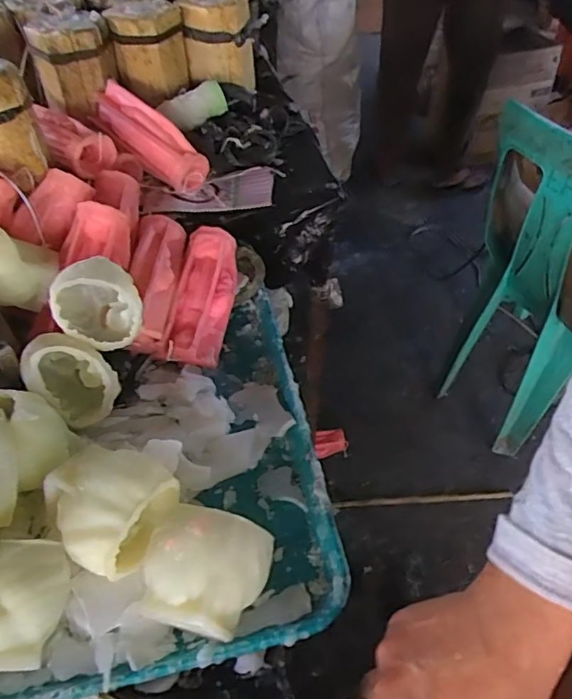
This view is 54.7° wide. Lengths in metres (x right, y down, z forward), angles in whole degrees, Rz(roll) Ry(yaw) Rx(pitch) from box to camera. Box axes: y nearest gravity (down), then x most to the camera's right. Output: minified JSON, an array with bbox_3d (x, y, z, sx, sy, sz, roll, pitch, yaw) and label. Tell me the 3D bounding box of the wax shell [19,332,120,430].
[{"bbox_3d":[-0.189,0.024,0.481,0.061,0.084,0.078,-33,56,-27],"label":"wax shell"}]

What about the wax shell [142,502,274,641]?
[{"bbox_3d":[-0.057,0.149,0.377,0.086,0.048,0.073,9,48,7],"label":"wax shell"}]

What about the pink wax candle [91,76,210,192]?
[{"bbox_3d":[-0.165,-0.253,0.653,0.162,0.047,0.048,41,57,11],"label":"pink wax candle"}]

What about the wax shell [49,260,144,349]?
[{"bbox_3d":[-0.167,-0.040,0.489,0.072,0.080,0.056,-15,11,-16],"label":"wax shell"}]

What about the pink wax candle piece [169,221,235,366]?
[{"bbox_3d":[-0.084,-0.057,0.569,0.055,0.030,0.157,4,61,2],"label":"pink wax candle piece"}]

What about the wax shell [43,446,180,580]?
[{"bbox_3d":[-0.130,0.113,0.404,0.080,0.057,0.082,23,51,19],"label":"wax shell"}]

